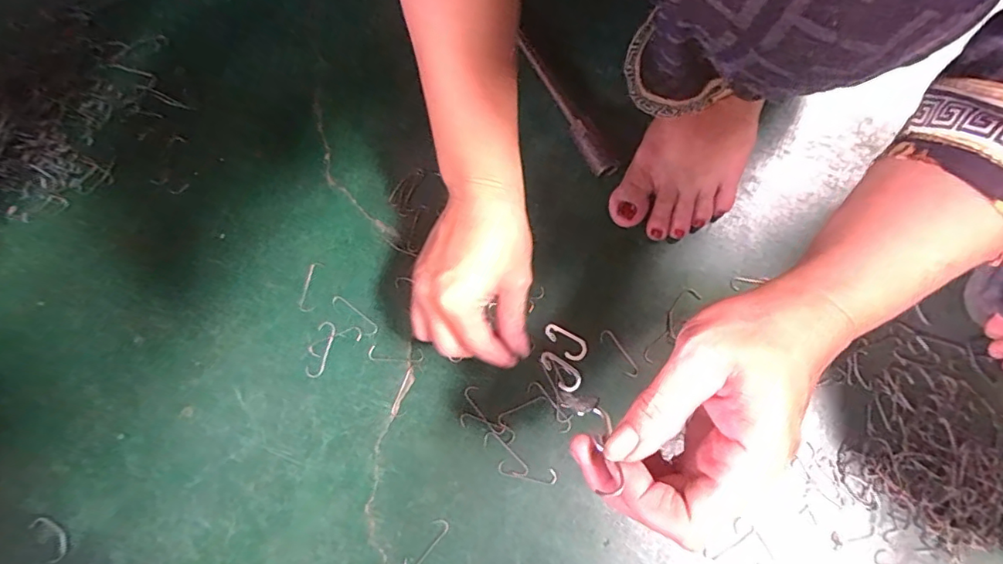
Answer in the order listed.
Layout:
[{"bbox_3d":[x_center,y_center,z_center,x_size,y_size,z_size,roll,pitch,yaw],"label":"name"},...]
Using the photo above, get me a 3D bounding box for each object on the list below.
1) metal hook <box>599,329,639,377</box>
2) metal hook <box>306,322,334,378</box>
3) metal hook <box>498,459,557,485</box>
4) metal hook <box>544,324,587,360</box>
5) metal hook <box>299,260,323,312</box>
[{"bbox_3d":[0.091,0.055,0.417,0.012,0.004,0.042,-37,83,-7],"label":"metal hook"},{"bbox_3d":[-0.138,0.051,0.412,0.013,0.004,0.043,15,80,1],"label":"metal hook"},{"bbox_3d":[0.019,0.140,0.397,0.043,0.004,0.012,11,80,1],"label":"metal hook"},{"bbox_3d":[0.049,0.046,0.417,0.036,0.004,0.017,30,80,4],"label":"metal hook"},{"bbox_3d":[-0.150,0.003,0.422,0.012,0.004,0.040,7,80,0],"label":"metal hook"}]

